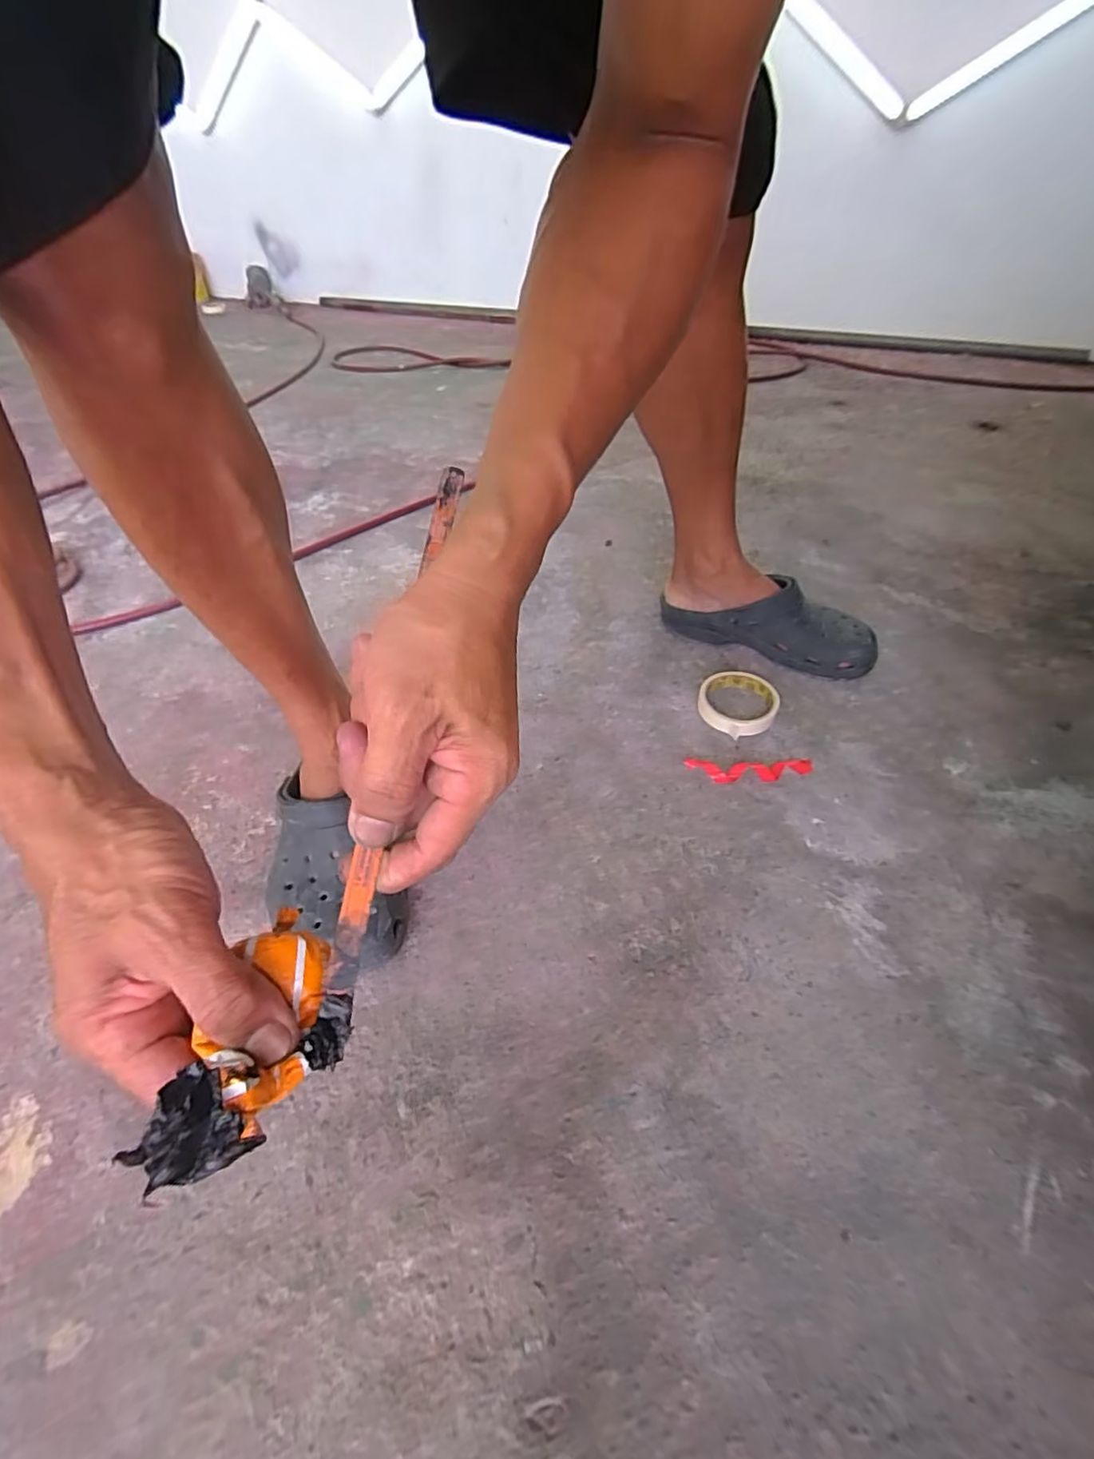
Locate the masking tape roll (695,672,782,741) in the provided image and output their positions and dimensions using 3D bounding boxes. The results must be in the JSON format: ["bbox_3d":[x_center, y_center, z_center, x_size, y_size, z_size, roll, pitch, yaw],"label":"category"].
[{"bbox_3d":[0.221,-0.031,0.696,0.088,0.022,0.092,-1,44,1],"label":"masking tape roll"}]

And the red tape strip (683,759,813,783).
[{"bbox_3d":[0.214,0.042,0.630,0.131,0.013,0.034,1,44,3],"label":"red tape strip"}]

